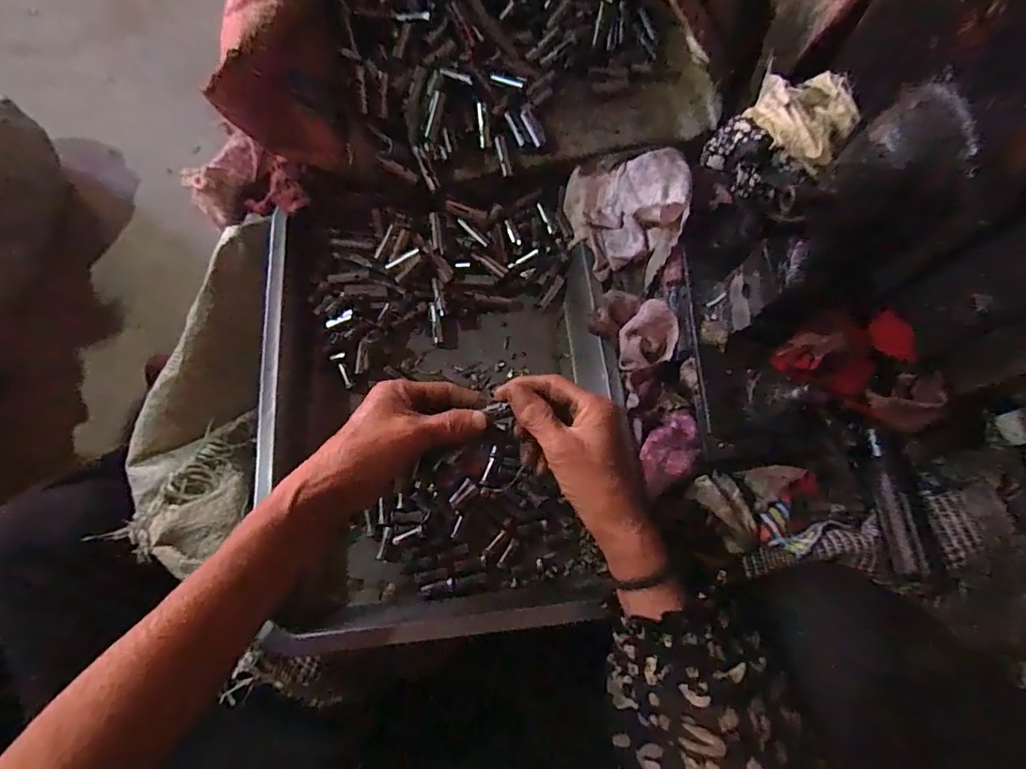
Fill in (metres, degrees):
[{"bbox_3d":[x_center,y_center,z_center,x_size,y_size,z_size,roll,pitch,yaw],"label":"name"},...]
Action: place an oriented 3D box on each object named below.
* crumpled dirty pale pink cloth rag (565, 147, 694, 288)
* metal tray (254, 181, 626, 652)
[{"bbox_3d":[0.095,-0.145,0.422,0.094,0.061,0.107,0,74,1],"label":"crumpled dirty pale pink cloth rag"},{"bbox_3d":[-0.056,0.001,0.415,0.270,0.065,0.366,-5,74,-1],"label":"metal tray"}]

